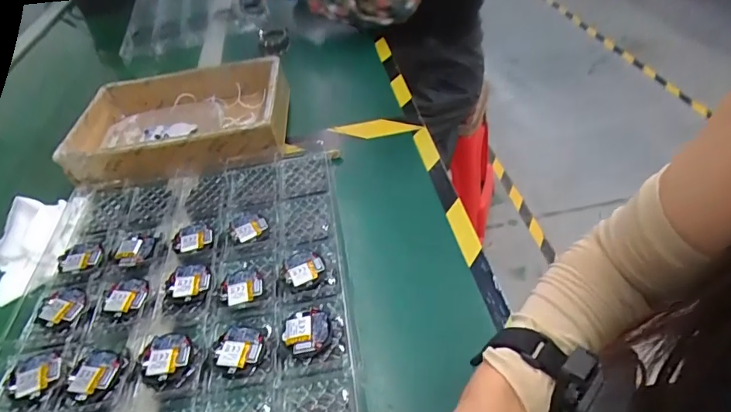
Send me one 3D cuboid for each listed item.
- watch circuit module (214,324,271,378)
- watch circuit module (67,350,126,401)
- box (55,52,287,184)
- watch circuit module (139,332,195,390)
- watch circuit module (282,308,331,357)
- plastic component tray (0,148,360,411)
[{"bbox_3d":[-0.104,0.116,0.374,0.039,0.007,0.045,4,45,10],"label":"watch circuit module"},{"bbox_3d":[-0.218,0.135,0.368,0.041,0.006,0.040,21,51,26],"label":"watch circuit module"},{"bbox_3d":[-0.243,-0.125,0.607,0.266,0.047,0.182,-7,44,0],"label":"box"},{"bbox_3d":[-0.162,0.125,0.372,0.039,0.006,0.049,-18,45,-11],"label":"watch circuit module"},{"bbox_3d":[-0.048,0.104,0.376,0.038,0.009,0.038,-12,44,-5],"label":"watch circuit module"},{"bbox_3d":[-0.168,0.102,0.393,0.303,0.020,0.429,-10,44,-3],"label":"plastic component tray"}]

